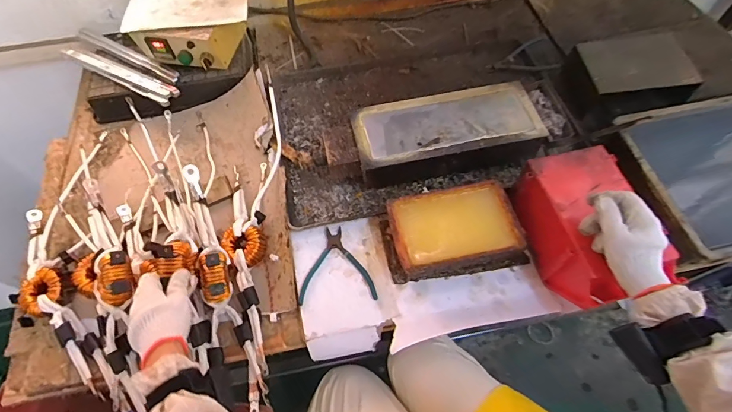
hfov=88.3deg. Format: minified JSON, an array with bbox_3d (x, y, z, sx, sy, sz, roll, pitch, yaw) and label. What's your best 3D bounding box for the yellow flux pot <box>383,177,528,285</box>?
[{"bbox_3d":[0.142,0.044,0.634,0.219,0.068,0.138,-11,61,-4],"label":"yellow flux pot"}]

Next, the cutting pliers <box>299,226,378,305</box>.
[{"bbox_3d":[-0.048,0.099,0.649,0.125,0.011,0.129,-2,61,1],"label":"cutting pliers"}]

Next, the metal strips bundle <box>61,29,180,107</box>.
[{"bbox_3d":[-0.545,-0.315,0.834,0.345,0.022,0.094,28,65,16],"label":"metal strips bundle"}]

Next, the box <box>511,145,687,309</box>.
[{"bbox_3d":[0.335,0.034,0.592,0.147,0.102,0.232,-6,61,-2],"label":"box"}]

